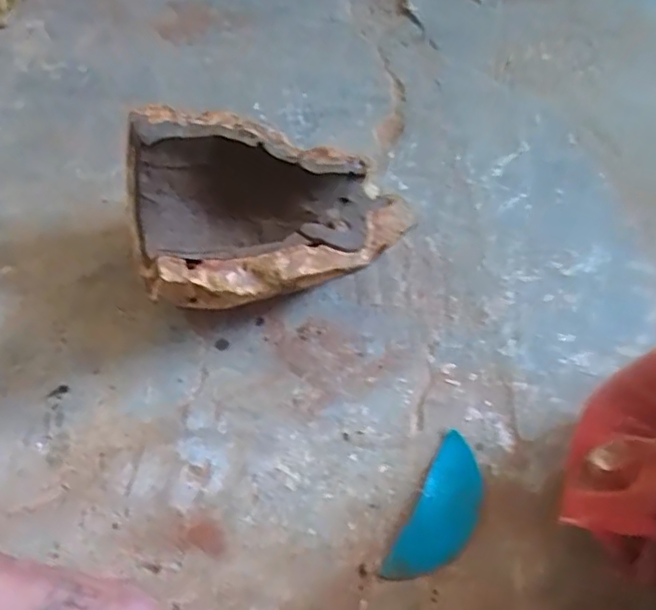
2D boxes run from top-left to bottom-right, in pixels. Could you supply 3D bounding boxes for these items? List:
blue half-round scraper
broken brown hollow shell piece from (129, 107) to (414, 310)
[{"bbox_3d":[0.084,0.148,0.444,0.044,0.004,0.117,26,55,15],"label":"blue half-round scraper"},{"bbox_3d":[-0.058,-0.084,0.545,0.228,0.109,0.185,-22,57,-20],"label":"broken brown hollow shell piece"}]

